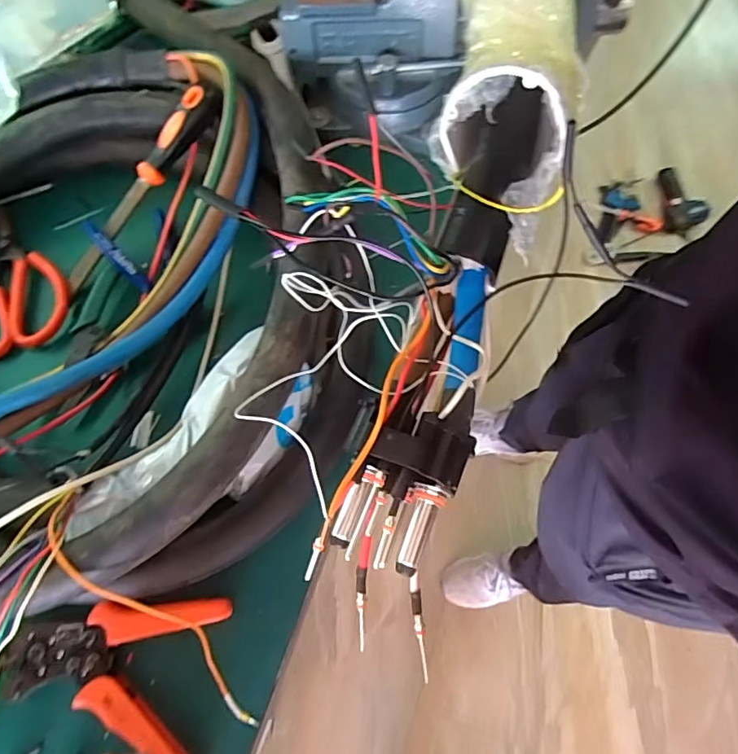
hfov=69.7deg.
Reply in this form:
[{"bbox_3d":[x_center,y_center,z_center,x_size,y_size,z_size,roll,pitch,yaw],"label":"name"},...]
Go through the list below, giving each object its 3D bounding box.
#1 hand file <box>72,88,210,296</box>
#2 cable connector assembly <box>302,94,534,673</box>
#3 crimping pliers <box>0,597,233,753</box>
[{"bbox_3d":[-0.229,-0.182,0.519,0.023,0.022,0.228,43,100,15],"label":"hand file"},{"bbox_3d":[0.032,-0.026,0.286,0.070,0.053,0.301,13,71,6],"label":"cable connector assembly"},{"bbox_3d":[-0.200,0.222,0.406,0.167,0.024,0.114,8,70,4],"label":"crimping pliers"}]

